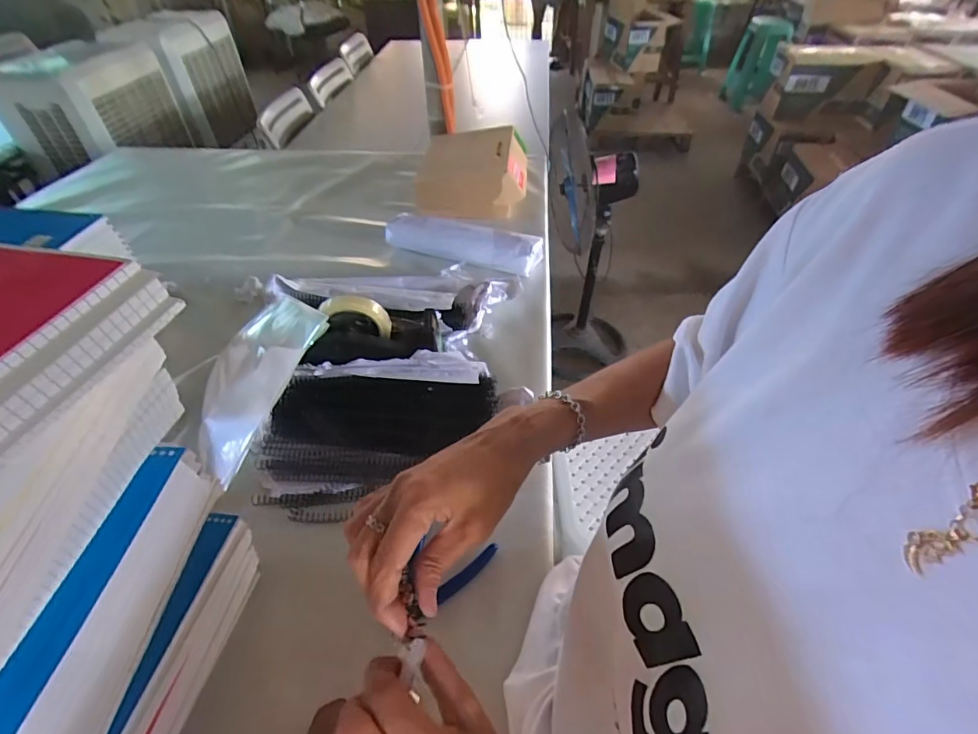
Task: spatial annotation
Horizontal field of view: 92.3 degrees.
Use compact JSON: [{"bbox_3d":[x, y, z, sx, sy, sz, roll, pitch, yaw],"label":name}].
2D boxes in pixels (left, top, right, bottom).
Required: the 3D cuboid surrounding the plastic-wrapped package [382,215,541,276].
[{"bbox_3d":[-0.048,-0.238,0.884,0.292,0.051,0.073,16,48,16],"label":"plastic-wrapped package"}]

